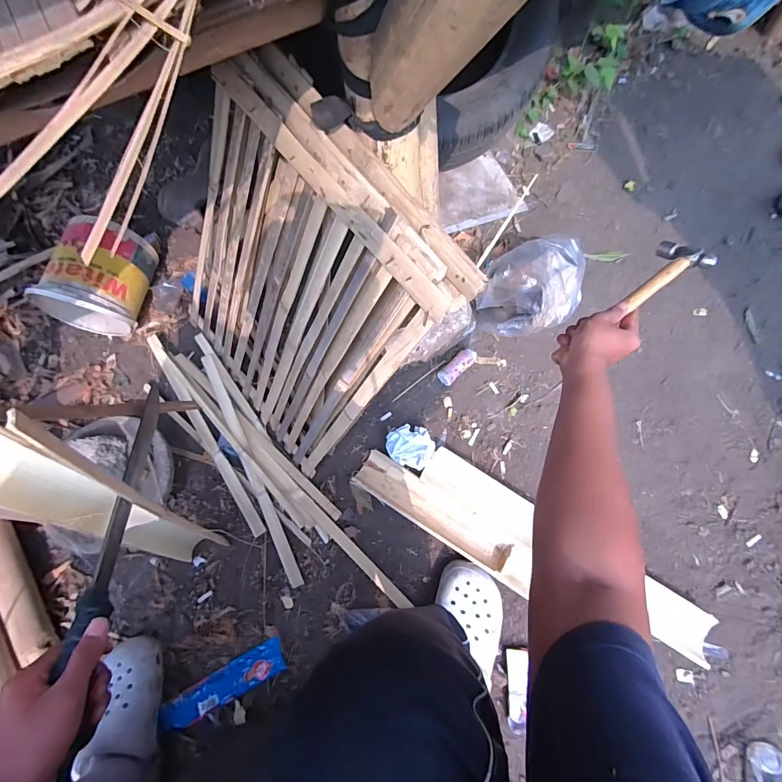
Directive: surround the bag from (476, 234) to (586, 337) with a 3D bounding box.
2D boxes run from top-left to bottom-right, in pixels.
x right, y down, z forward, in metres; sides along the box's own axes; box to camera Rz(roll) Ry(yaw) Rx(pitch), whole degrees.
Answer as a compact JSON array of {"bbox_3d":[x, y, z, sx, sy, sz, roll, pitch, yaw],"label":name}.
[{"bbox_3d":[0.292,-0.201,0.778,0.211,0.147,0.131,-21,68,-6],"label":"bag"}]

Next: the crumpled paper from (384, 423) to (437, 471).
[{"bbox_3d":[0.037,0.105,0.729,0.093,0.072,0.077,19,70,10],"label":"crumpled paper"}]

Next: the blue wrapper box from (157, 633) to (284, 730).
[{"bbox_3d":[-0.283,0.503,0.646,0.213,0.012,0.052,-27,69,-8],"label":"blue wrapper box"}]

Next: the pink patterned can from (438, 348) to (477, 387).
[{"bbox_3d":[0.140,-0.052,0.797,0.087,0.035,0.037,-43,72,-14],"label":"pink patterned can"}]

